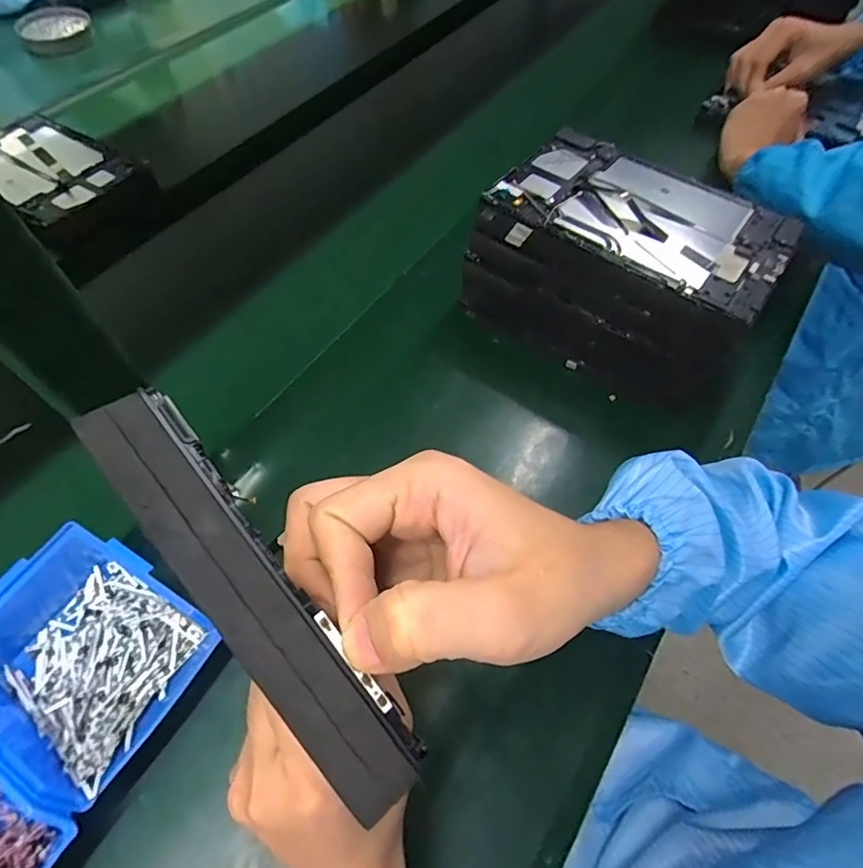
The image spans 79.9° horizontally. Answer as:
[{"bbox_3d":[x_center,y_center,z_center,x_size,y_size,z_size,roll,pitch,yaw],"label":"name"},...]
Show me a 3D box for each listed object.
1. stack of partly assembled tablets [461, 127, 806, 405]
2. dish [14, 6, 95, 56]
[{"bbox_3d":[0.175,-0.155,0.495,0.240,0.136,0.155,30,63,17],"label":"stack of partly assembled tablets"},{"bbox_3d":[-0.631,-0.681,0.865,0.112,0.030,0.127,-24,62,-14],"label":"dish"}]

